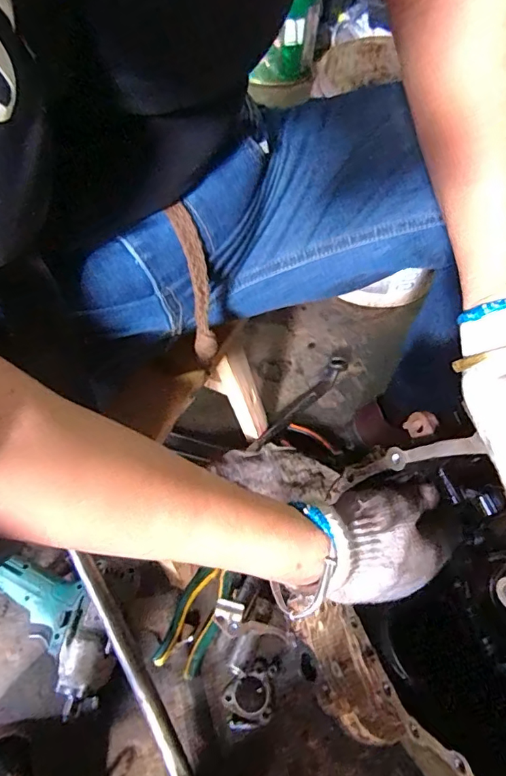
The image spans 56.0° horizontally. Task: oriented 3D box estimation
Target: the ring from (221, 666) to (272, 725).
[{"bbox_3d":[-0.003,0.318,0.485,0.051,0.004,0.045,-22,56,-17],"label":"ring"}]

